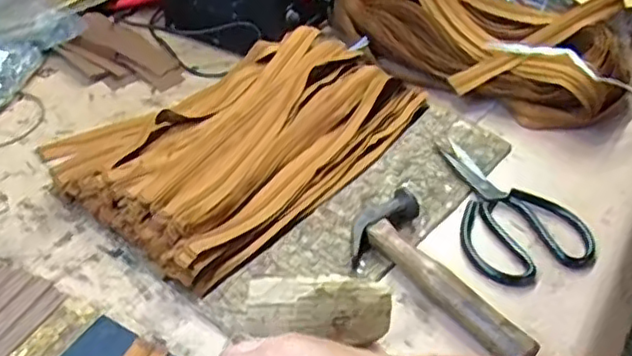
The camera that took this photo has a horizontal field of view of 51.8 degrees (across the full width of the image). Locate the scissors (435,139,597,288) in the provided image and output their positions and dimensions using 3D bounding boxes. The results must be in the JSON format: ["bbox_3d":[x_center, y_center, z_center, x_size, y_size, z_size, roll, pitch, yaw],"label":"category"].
[{"bbox_3d":[0.194,0.025,0.669,0.127,0.009,0.198,-6,41,-10],"label":"scissors"}]

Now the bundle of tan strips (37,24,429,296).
[{"bbox_3d":[-0.081,-0.063,0.727,0.273,0.053,0.389,31,48,29],"label":"bundle of tan strips"}]

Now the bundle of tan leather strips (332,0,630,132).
[{"bbox_3d":[0.205,-0.194,0.846,0.384,0.112,0.181,20,43,19],"label":"bundle of tan leather strips"}]

